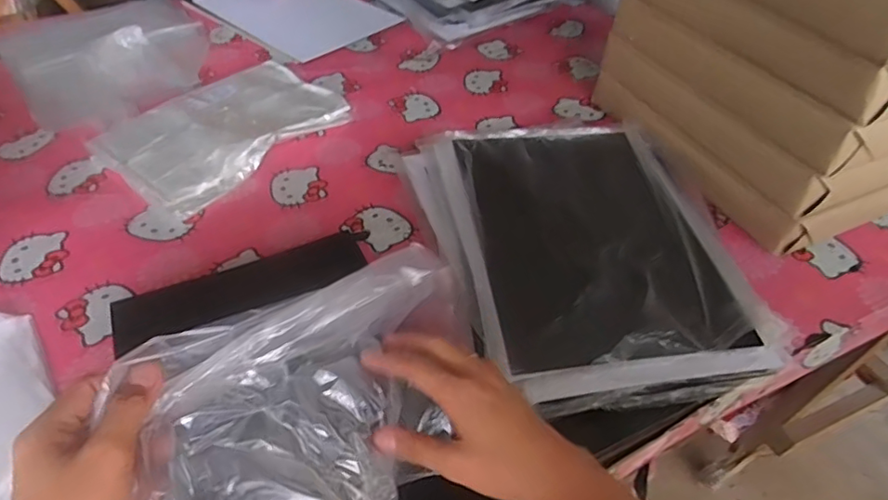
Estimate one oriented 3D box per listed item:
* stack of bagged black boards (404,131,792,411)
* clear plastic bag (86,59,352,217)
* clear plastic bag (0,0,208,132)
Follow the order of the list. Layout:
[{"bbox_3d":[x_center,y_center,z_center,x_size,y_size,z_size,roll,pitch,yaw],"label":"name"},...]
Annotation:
[{"bbox_3d":[0.148,-0.015,0.666,0.310,0.053,0.414,-10,46,-8],"label":"stack of bagged black boards"},{"bbox_3d":[-0.323,-0.187,0.838,0.231,0.028,0.316,29,53,28],"label":"clear plastic bag"},{"bbox_3d":[-0.591,-0.362,1.016,0.327,0.033,0.455,-31,51,-25],"label":"clear plastic bag"}]

